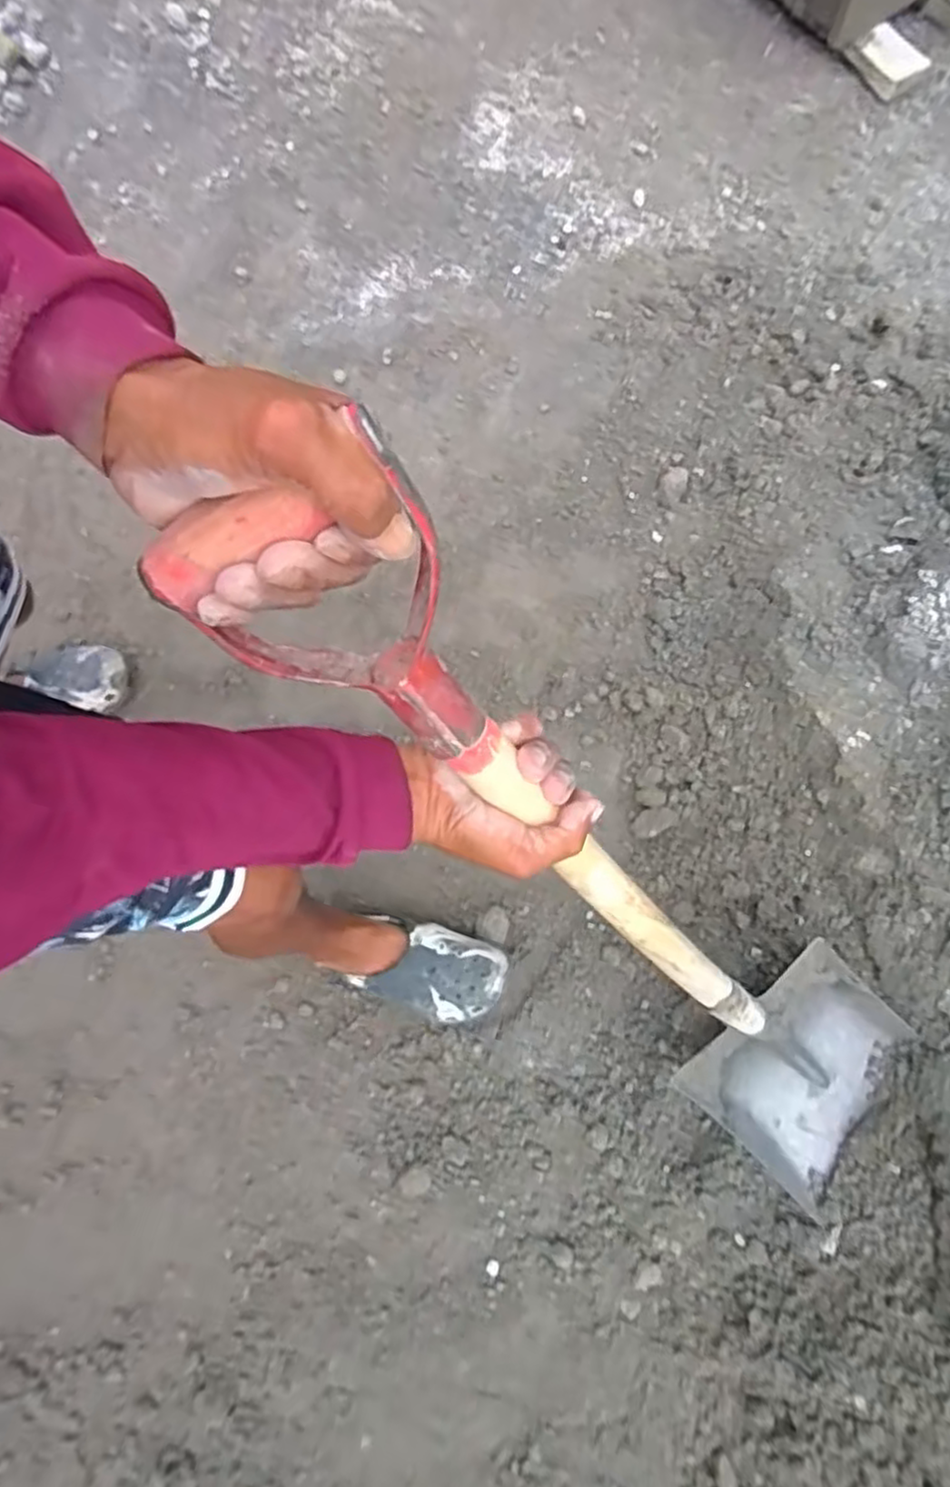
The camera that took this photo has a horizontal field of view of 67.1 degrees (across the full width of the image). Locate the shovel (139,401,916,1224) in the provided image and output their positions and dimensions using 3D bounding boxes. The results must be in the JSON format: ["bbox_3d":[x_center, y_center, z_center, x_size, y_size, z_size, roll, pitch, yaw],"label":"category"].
[{"bbox_3d":[0.164,0.170,0.593,0.111,0.979,0.224,22,73,48],"label":"shovel"}]

